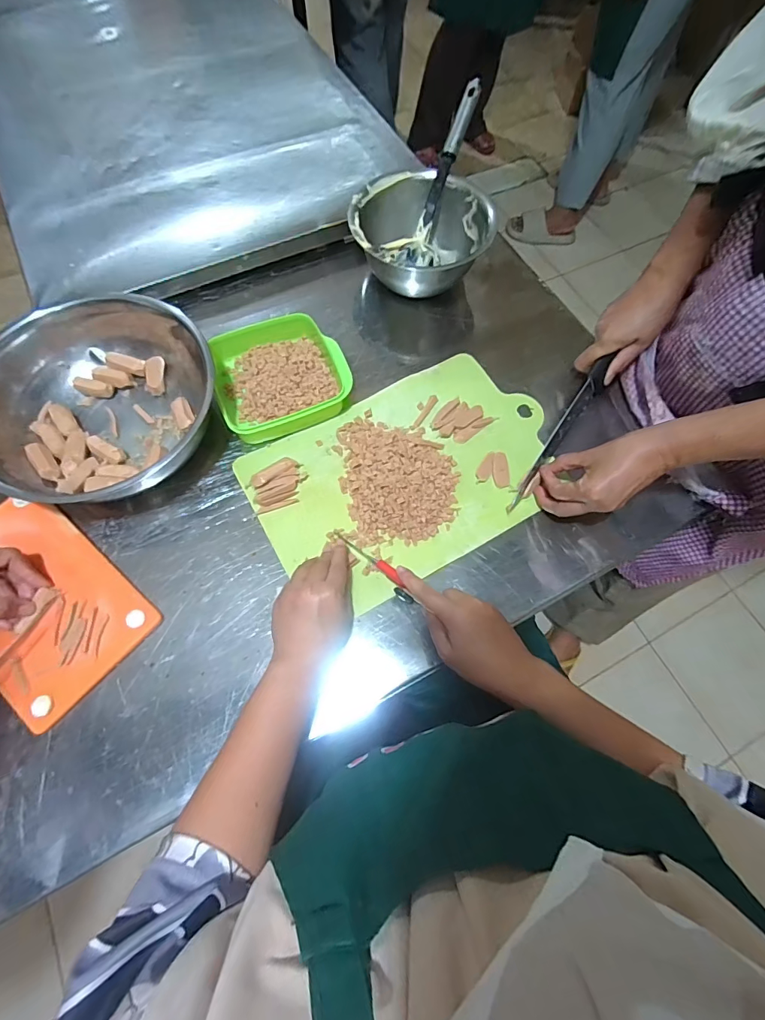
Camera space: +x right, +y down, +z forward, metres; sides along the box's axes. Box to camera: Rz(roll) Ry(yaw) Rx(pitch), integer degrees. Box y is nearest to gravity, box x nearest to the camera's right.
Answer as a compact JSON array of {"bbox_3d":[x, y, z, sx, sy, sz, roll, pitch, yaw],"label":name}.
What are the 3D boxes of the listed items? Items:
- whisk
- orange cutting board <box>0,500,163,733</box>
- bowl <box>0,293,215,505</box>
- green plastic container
[{"bbox_3d":[0.091,-0.471,0.608,0.047,0.050,0.237,19,100,4],"label":"whisk"},{"bbox_3d":[-0.384,0.068,0.446,0.296,0.018,0.142,39,73,11],"label":"orange cutting board"},{"bbox_3d":[-0.319,-0.127,0.489,0.248,0.086,0.215,-21,72,-10],"label":"bowl"},{"bbox_3d":[-0.131,-0.173,0.541,0.156,0.040,0.161,-21,72,-10],"label":"green plastic container"}]

